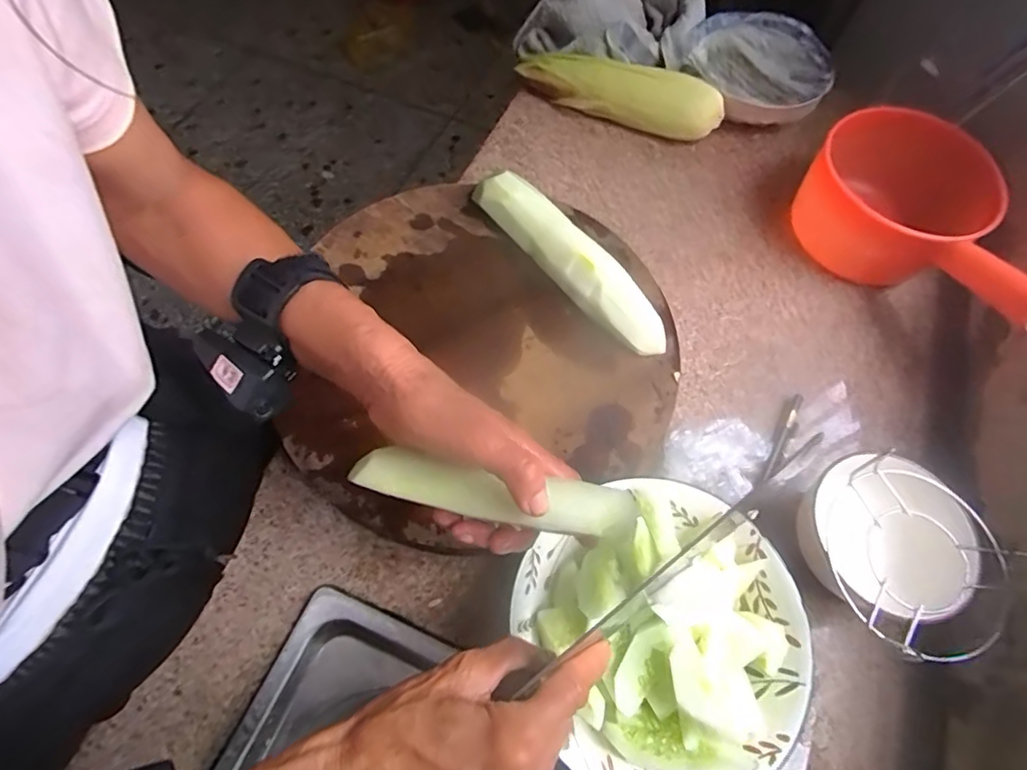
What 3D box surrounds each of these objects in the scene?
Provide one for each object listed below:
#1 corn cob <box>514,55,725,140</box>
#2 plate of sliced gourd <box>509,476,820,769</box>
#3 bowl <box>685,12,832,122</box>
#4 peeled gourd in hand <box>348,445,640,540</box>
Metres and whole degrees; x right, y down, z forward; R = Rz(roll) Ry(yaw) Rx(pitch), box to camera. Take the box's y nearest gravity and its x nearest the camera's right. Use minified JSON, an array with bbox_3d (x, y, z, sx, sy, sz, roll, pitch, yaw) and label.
[{"bbox_3d":[0.124,-0.347,0.646,0.240,0.058,0.051,16,66,4],"label":"corn cob"},{"bbox_3d":[0.107,0.167,0.370,0.185,0.049,0.190,1,65,-3],"label":"plate of sliced gourd"},{"bbox_3d":[0.295,-0.384,0.669,0.170,0.060,0.164,12,65,2],"label":"bowl"},{"bbox_3d":[-0.011,0.061,0.302,0.161,0.035,0.032,10,65,5],"label":"peeled gourd in hand"}]

